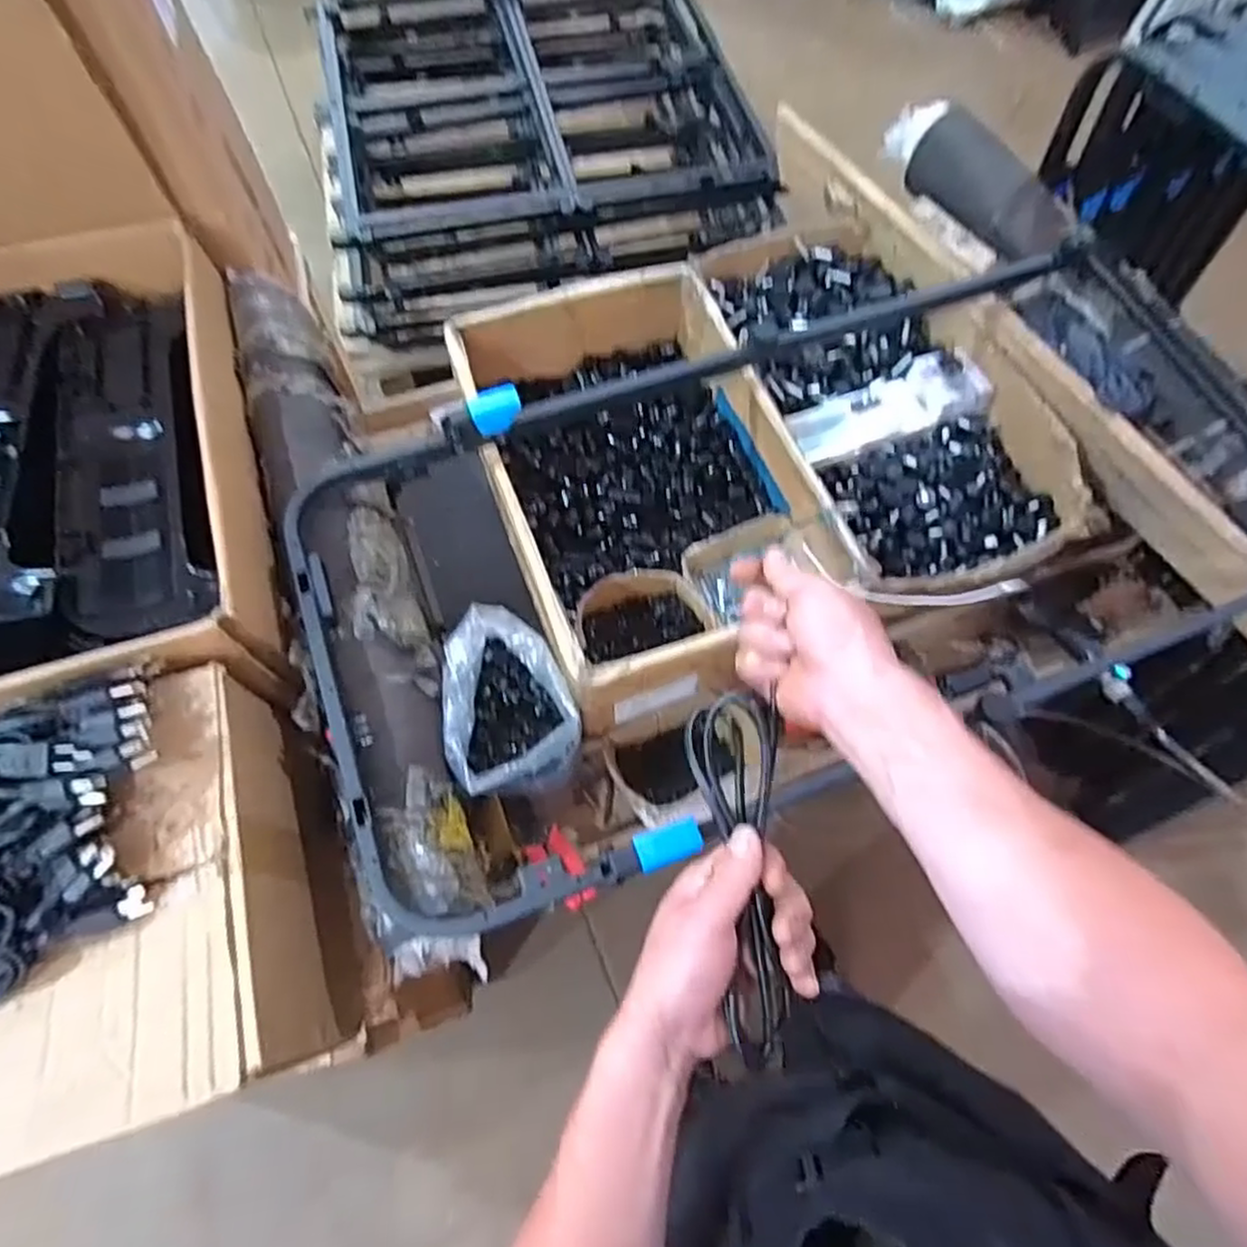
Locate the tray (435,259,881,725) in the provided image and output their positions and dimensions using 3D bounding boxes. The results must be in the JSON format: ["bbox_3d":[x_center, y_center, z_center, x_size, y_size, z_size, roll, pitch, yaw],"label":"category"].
[{"bbox_3d":[0.021,-0.180,0.890,0.338,0.159,0.541,-19,67,-9],"label":"tray"}]

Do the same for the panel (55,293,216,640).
[{"bbox_3d":[-0.551,-0.201,0.786,0.131,0.038,0.498,-16,67,-8],"label":"panel"}]

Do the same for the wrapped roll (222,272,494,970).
[{"bbox_3d":[-0.299,-0.073,0.777,0.131,0.113,0.871,-19,67,-9],"label":"wrapped roll"}]

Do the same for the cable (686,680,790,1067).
[{"bbox_3d":[0.081,0.160,0.466,0.061,0.033,0.227,-2,74,-2],"label":"cable"}]

